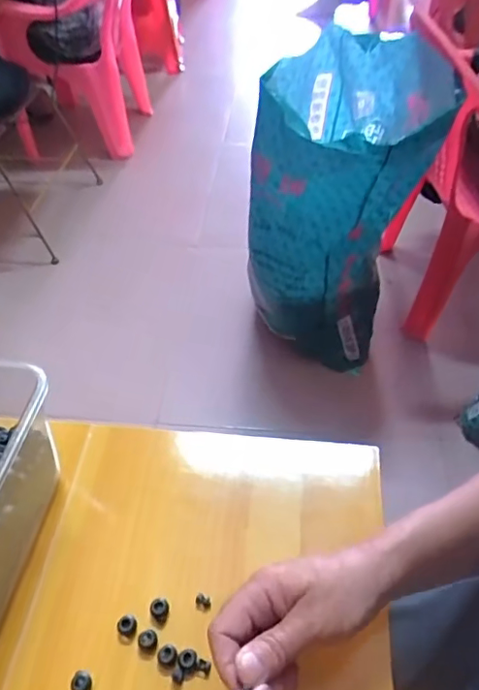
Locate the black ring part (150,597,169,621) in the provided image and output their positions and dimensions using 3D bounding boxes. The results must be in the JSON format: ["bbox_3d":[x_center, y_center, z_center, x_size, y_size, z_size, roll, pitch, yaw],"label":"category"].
[{"bbox_3d":[-0.066,0.220,0.451,0.015,0.012,0.015,-2,49,2],"label":"black ring part"}]

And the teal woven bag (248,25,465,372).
[{"bbox_3d":[0.219,-0.248,1.103,0.293,0.597,0.348,19,52,18],"label":"teal woven bag"}]

